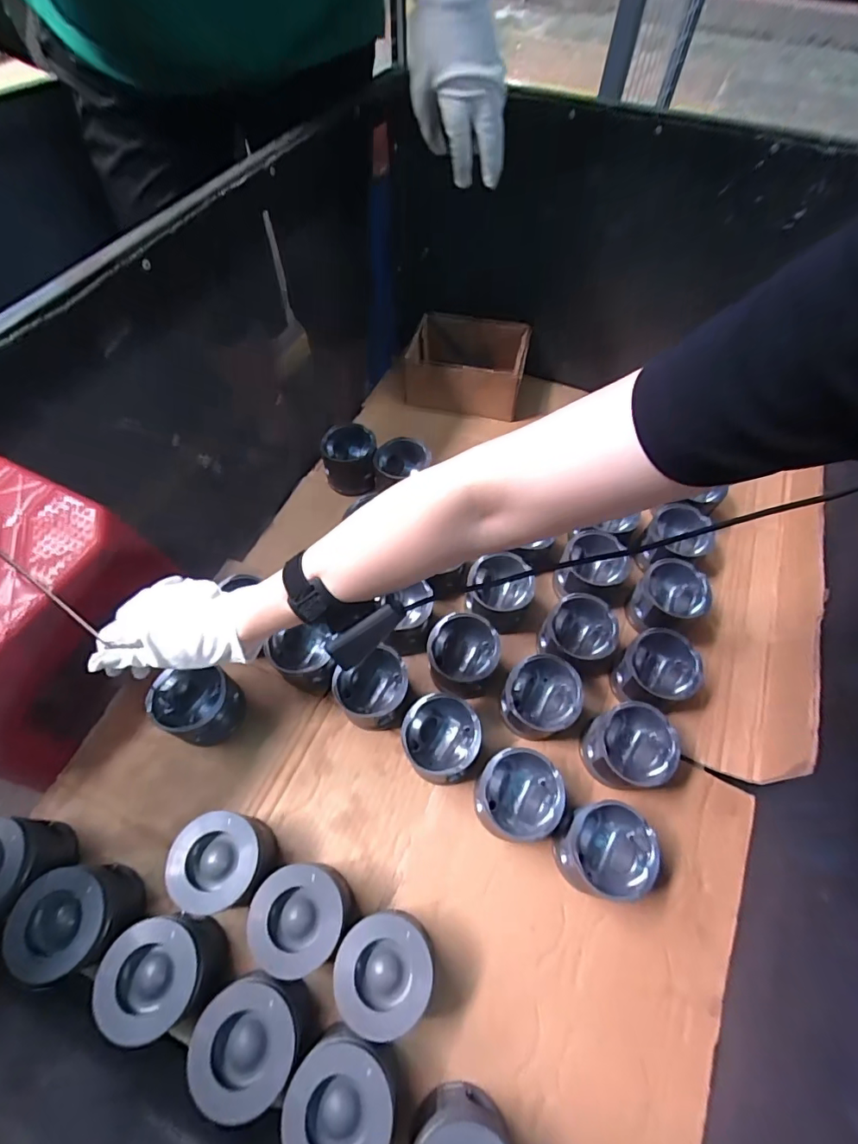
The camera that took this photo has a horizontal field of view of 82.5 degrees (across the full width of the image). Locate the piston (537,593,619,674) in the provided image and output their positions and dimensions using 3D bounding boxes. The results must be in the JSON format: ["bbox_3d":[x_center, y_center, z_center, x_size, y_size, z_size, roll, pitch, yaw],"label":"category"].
[{"bbox_3d":[0.186,0.077,0.611,0.081,0.061,0.089,0,60,-1],"label":"piston"}]

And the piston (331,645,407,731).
[{"bbox_3d":[-0.067,0.144,0.594,0.088,0.073,0.091,0,60,-1],"label":"piston"}]

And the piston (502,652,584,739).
[{"bbox_3d":[0.129,0.149,0.574,0.080,0.075,0.084,0,60,-1],"label":"piston"}]

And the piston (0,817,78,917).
[{"bbox_3d":[-0.410,0.292,0.486,0.097,0.073,0.088,-5,60,-4],"label":"piston"}]

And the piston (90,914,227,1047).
[{"bbox_3d":[-0.235,0.359,0.445,0.096,0.062,0.087,-20,62,-12],"label":"piston"}]

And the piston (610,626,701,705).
[{"bbox_3d":[0.270,0.121,0.592,0.088,0.063,0.083,0,60,-1],"label":"piston"}]

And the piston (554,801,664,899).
[{"bbox_3d":[0.178,0.286,0.503,0.088,0.074,0.080,0,60,-1],"label":"piston"}]

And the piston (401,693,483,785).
[{"bbox_3d":[0.013,0.193,0.560,0.082,0.079,0.087,0,60,-1],"label":"piston"}]

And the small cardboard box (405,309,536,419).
[{"bbox_3d":[0.070,-0.364,0.872,0.213,0.086,0.166,7,60,3],"label":"small cardboard box"}]

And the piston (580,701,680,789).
[{"bbox_3d":[0.223,0.198,0.550,0.088,0.070,0.084,0,60,-1],"label":"piston"}]

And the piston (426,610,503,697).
[{"bbox_3d":[0.040,0.106,0.603,0.084,0.075,0.088,21,61,11],"label":"piston"}]

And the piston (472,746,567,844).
[{"bbox_3d":[0.094,0.242,0.527,0.084,0.076,0.082,0,60,-1],"label":"piston"}]

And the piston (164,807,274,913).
[{"bbox_3d":[-0.206,0.291,0.493,0.082,0.072,0.082,0,60,-1],"label":"piston"}]

